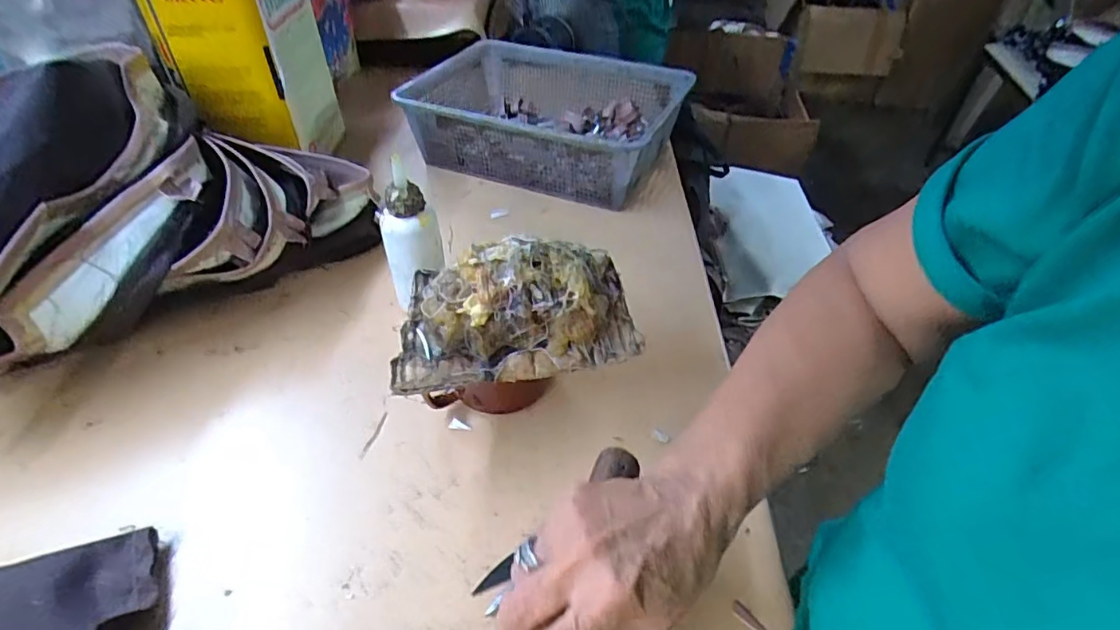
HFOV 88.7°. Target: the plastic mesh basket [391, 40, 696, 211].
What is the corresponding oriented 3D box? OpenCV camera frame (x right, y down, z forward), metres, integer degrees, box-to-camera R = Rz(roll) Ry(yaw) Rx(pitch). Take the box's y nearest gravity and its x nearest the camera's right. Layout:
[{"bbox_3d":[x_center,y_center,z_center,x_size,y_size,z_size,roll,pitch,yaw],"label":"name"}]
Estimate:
[{"bbox_3d":[-0.024,-0.257,0.727,0.328,0.093,0.258,19,47,18],"label":"plastic mesh basket"}]

